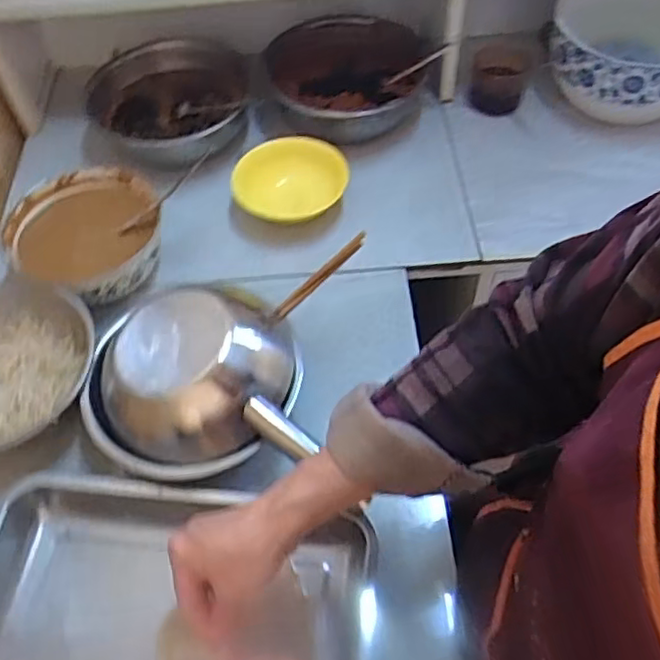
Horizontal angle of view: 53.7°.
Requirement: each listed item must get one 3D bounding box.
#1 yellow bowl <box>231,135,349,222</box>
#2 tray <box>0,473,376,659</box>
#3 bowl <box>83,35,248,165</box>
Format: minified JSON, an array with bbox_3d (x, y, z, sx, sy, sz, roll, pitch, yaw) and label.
[{"bbox_3d":[-0.055,-0.209,0.933,0.153,0.058,0.150,8,56,8],"label":"yellow bowl"},{"bbox_3d":[-0.170,0.303,0.614,0.391,0.070,0.295,4,56,6],"label":"tray"},{"bbox_3d":[-0.248,-0.343,1.024,0.248,0.098,0.259,-1,55,2],"label":"bowl"}]

